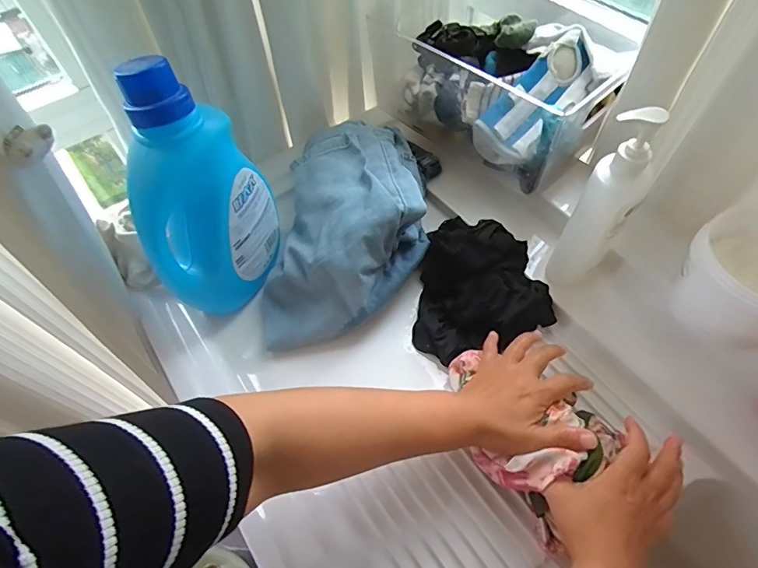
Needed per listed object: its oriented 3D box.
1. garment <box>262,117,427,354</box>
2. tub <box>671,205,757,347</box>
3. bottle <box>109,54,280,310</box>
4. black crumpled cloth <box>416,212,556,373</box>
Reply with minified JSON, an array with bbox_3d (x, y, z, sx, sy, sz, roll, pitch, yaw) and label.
[{"bbox_3d":[-0.036,-0.102,0.600,0.216,0.106,0.358,1,57,5],"label":"garment"},{"bbox_3d":[0.394,-0.002,0.486,0.122,0.104,0.122,-2,57,3],"label":"tub"},{"bbox_3d":[-0.200,-0.089,0.506,0.095,0.274,0.147,10,58,11],"label":"bottle"},{"bbox_3d":[0.135,0.011,0.561,0.169,0.053,0.195,7,58,9],"label":"black crumpled cloth"}]

